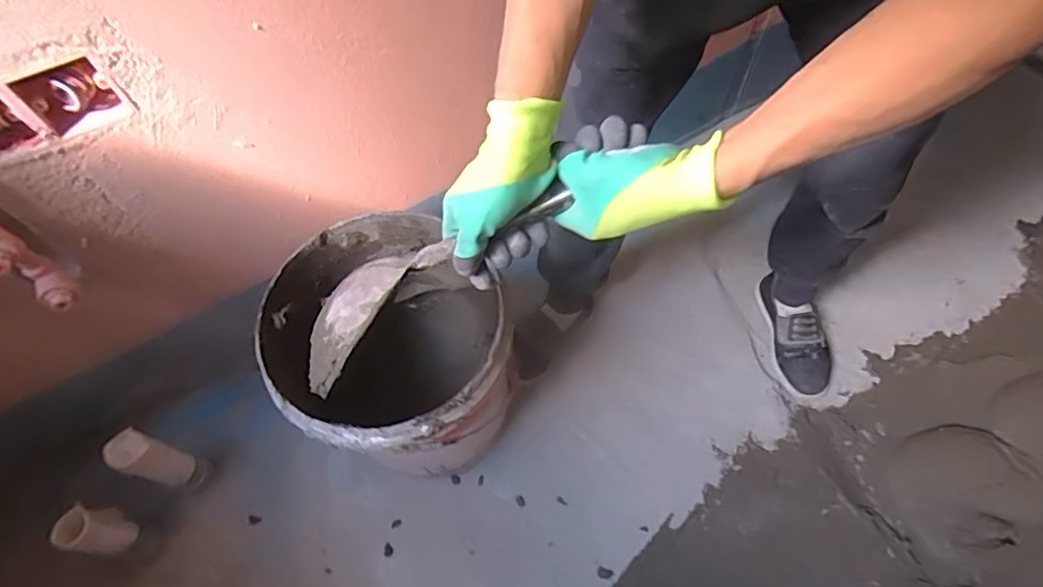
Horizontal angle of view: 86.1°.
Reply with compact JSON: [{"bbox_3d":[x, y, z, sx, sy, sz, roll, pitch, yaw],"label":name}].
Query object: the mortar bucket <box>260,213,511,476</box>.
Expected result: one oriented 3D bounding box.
[{"bbox_3d":[-0.176,0.102,0.825,0.286,0.334,0.317,-26,63,-12],"label":"mortar bucket"}]

